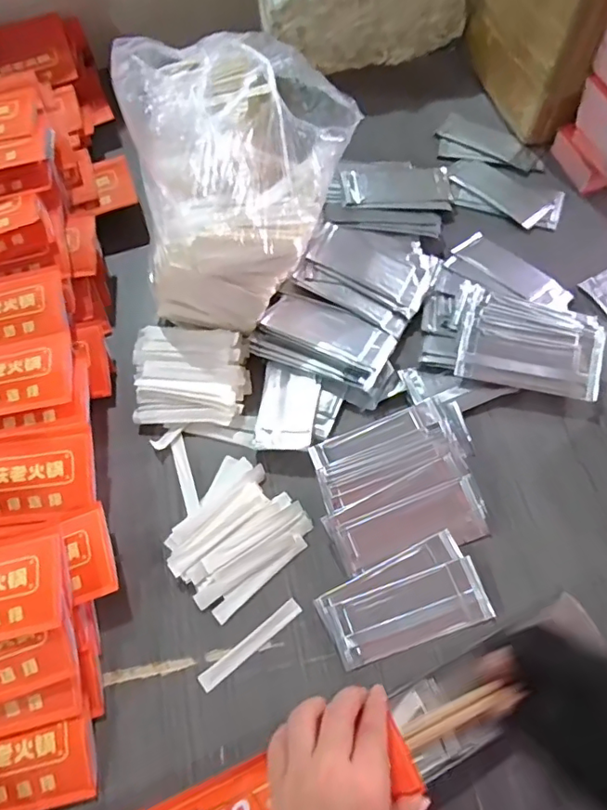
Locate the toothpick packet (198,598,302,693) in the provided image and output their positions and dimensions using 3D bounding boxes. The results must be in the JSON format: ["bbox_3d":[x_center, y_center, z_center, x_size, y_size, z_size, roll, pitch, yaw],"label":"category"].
[{"bbox_3d":[-0.041,0.187,0.414,0.092,0.004,0.014,-37,63,-13],"label":"toothpick packet"}]

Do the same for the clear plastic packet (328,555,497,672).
[{"bbox_3d":[0.083,0.162,0.412,0.119,0.012,0.048,-18,66,-5],"label":"clear plastic packet"}]

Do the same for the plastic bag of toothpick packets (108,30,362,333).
[{"bbox_3d":[-0.051,-0.203,0.475,0.177,0.168,0.225,-4,72,-2],"label":"plastic bag of toothpick packets"}]

